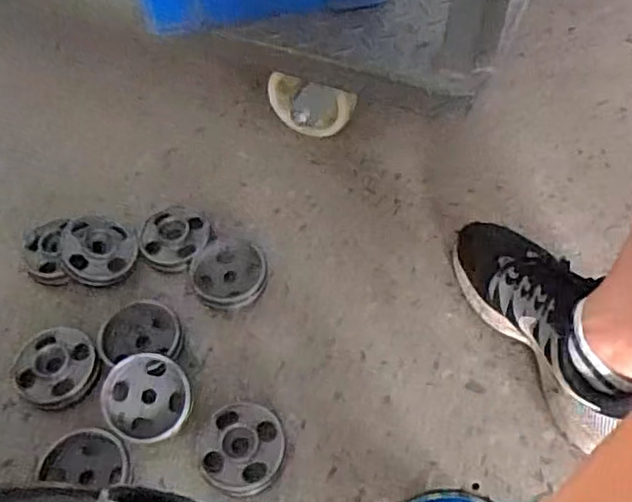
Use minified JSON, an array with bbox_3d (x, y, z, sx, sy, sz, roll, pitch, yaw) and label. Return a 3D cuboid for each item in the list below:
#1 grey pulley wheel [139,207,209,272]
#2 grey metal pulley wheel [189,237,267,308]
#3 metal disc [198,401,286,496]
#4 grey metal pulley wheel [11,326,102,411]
[{"bbox_3d":[-0.170,-0.015,0.776,0.079,0.030,0.083,-1,57,2],"label":"grey pulley wheel"},{"bbox_3d":[-0.100,0.027,0.743,0.085,0.021,0.086,-1,57,2],"label":"grey metal pulley wheel"},{"bbox_3d":[-0.074,0.194,0.632,0.084,0.029,0.089,-1,57,2],"label":"metal disc"},{"bbox_3d":[-0.280,0.125,0.685,0.090,0.023,0.084,-1,57,2],"label":"grey metal pulley wheel"}]

